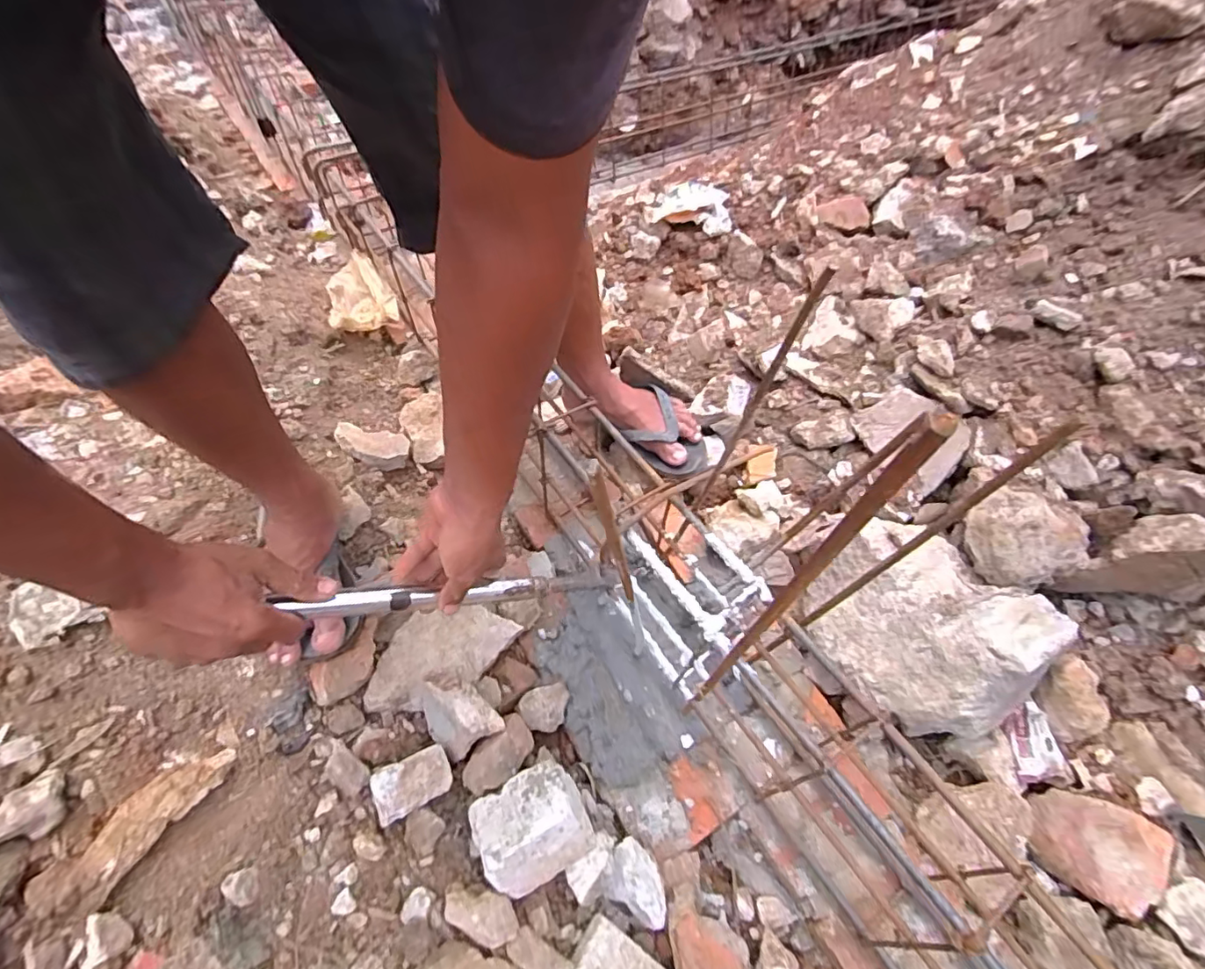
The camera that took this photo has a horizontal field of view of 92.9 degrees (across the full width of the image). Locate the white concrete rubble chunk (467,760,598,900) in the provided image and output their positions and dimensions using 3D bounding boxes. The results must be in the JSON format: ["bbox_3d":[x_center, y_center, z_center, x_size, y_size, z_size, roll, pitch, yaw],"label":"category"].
[{"bbox_3d":[-0.070,0.336,0.566,0.108,0.050,0.096,-23,59,-19],"label":"white concrete rubble chunk"}]

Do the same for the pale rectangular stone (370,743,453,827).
[{"bbox_3d":[-0.191,0.299,0.576,0.073,0.021,0.049,-24,59,-20],"label":"pale rectangular stone"}]

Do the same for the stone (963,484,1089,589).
[{"bbox_3d":[0.487,0.061,0.666,0.131,0.065,0.106,-16,57,-15],"label":"stone"}]

